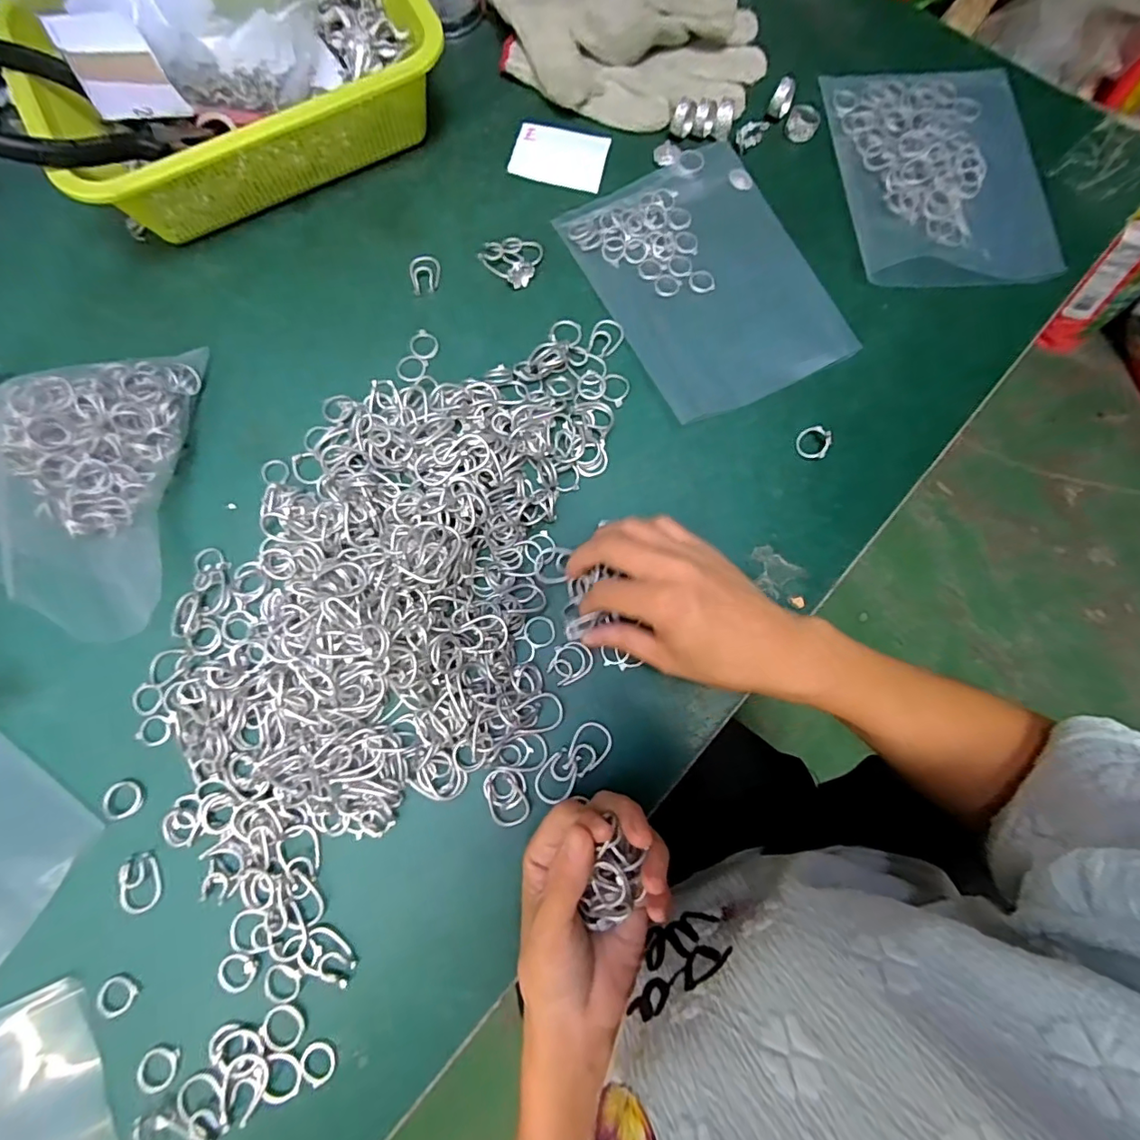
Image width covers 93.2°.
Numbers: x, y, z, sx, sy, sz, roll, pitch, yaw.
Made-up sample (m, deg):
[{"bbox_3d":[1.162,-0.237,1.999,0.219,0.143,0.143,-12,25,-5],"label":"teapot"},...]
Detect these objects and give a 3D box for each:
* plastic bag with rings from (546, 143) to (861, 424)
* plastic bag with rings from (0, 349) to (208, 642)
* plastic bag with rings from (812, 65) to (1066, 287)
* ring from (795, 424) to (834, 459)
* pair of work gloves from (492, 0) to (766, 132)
[{"bbox_3d":[0.100,-0.212,0.391,0.147,0.014,0.197,-26,79,-5],"label":"plastic bag with rings"},{"bbox_3d":[-0.307,-0.057,0.338,0.117,0.041,0.193,2,78,0],"label":"plastic bag with rings"},{"bbox_3d":[0.280,-0.297,0.400,0.143,0.028,0.206,-2,78,0],"label":"plastic bag with rings"},{"bbox_3d":[0.164,-0.086,0.362,0.021,0.007,0.023,0,78,0],"label":"ring"},{"bbox_3d":[0.050,-0.433,0.432,0.207,0.023,0.173,-11,78,-2],"label":"pair of work gloves"}]

